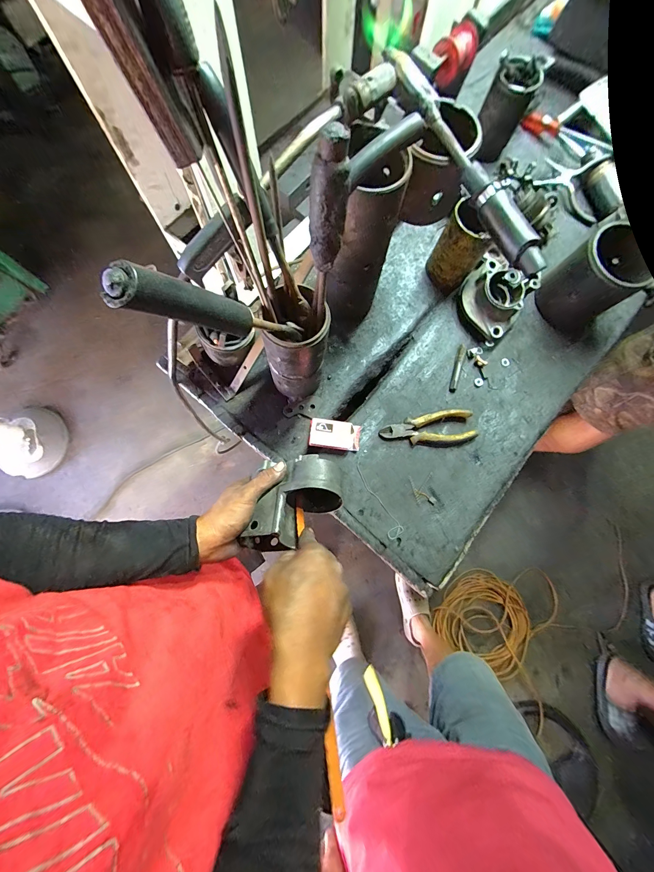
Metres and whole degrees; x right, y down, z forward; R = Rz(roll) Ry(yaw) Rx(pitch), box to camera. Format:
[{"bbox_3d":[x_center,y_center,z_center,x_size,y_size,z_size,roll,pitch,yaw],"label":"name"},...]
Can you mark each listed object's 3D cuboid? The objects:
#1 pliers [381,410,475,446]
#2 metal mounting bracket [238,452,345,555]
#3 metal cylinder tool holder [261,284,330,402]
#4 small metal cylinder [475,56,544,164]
[{"bbox_3d":[0.164,-0.012,0.501,0.151,0.015,0.054,-3,79,-2],"label":"pliers"},{"bbox_3d":[-0.041,0.093,0.409,0.108,0.069,0.137,14,79,2],"label":"metal mounting bracket"},{"bbox_3d":[-0.038,-0.108,0.419,0.067,0.179,0.079,37,81,6],"label":"metal cylinder tool holder"},{"bbox_3d":[0.316,-0.581,0.555,0.071,0.114,0.070,0,79,-1],"label":"small metal cylinder"}]

